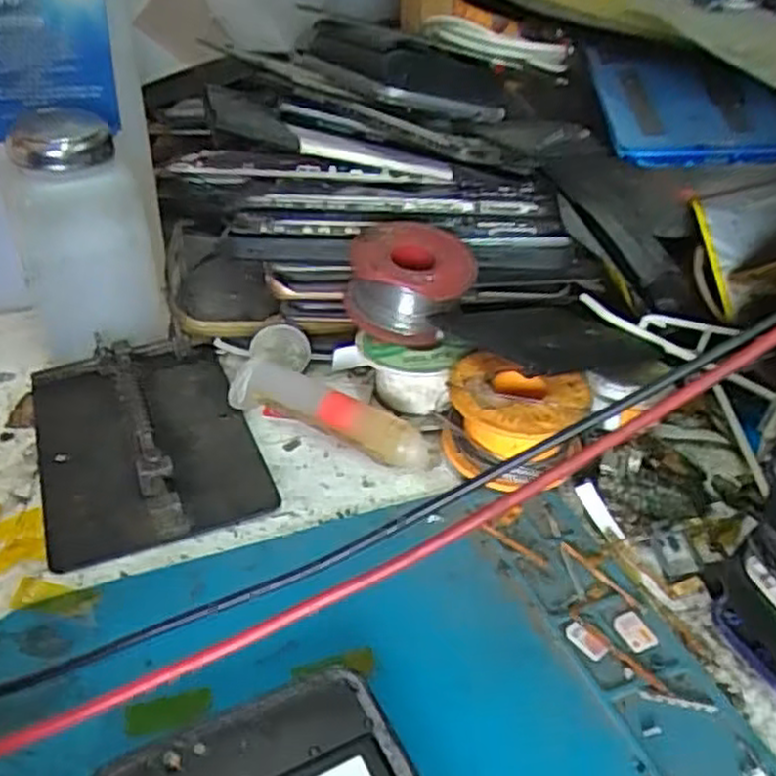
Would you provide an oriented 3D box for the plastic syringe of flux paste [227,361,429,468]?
[{"bbox_3d":[-0.022,0.010,0.305,0.086,0.020,0.017,17,39,22],"label":"plastic syringe of flux paste"}]

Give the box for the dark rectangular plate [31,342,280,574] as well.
[{"bbox_3d":[-0.097,0.017,0.302,0.079,0.013,0.117,-14,38,-19],"label":"dark rectangular plate"}]

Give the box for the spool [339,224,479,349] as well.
[{"bbox_3d":[0.009,-0.046,0.327,0.052,0.034,0.052,-2,36,-4],"label":"spool"}]

